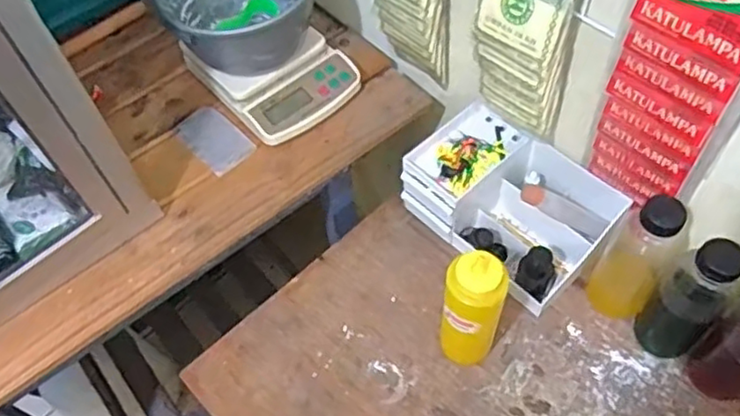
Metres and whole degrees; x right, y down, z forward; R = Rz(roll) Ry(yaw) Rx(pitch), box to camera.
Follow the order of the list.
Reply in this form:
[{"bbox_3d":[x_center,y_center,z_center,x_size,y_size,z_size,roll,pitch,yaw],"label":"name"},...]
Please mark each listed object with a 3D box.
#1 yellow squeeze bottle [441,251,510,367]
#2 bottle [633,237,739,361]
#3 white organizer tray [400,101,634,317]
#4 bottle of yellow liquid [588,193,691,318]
[{"bbox_3d":[0.106,0.114,0.686,0.057,0.188,0.048,13,58,12],"label":"yellow squeeze bottle"},{"bbox_3d":[0.332,0.098,0.682,0.070,0.190,0.065,36,65,24],"label":"bottle"},{"bbox_3d":[0.171,-0.007,0.814,0.233,0.102,0.153,37,66,25],"label":"white organizer tray"},{"bbox_3d":[0.293,0.050,0.715,0.063,0.189,0.080,31,63,22],"label":"bottle of yellow liquid"}]

